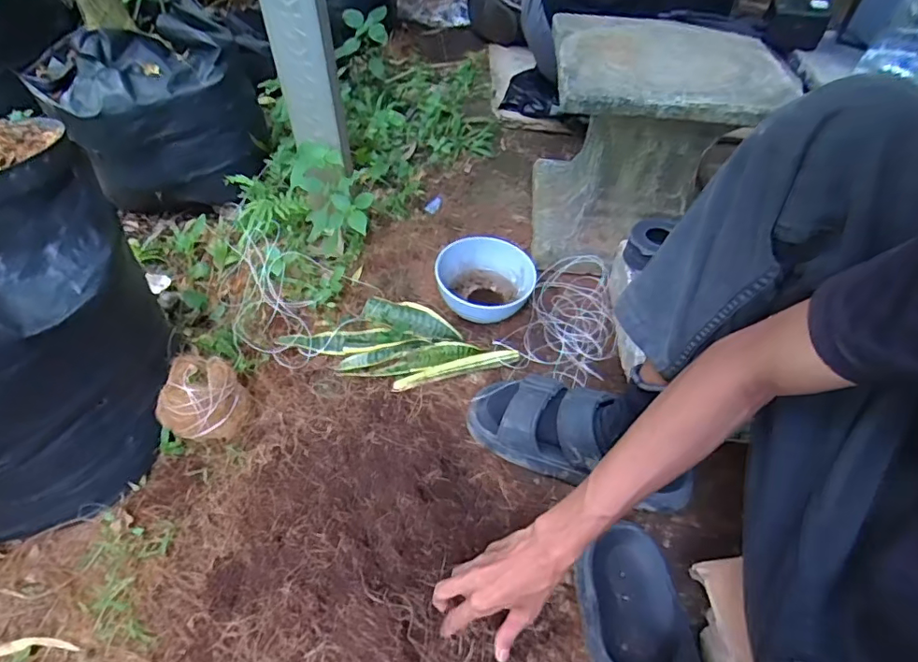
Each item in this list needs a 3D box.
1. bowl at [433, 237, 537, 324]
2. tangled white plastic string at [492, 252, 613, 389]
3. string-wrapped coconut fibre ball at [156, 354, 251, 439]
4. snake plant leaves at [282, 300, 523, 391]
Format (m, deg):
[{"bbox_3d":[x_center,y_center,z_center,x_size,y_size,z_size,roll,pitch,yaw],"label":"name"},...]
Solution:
[{"bbox_3d":[0.037,-0.067,0.820,0.143,0.073,0.137,2,51,-3],"label":"bowl"},{"bbox_3d":[0.174,-0.024,0.824,0.145,0.034,0.229,24,53,14],"label":"tangled white plastic string"},{"bbox_3d":[-0.308,0.079,0.648,0.083,0.088,0.079,2,51,-3],"label":"string-wrapped coconut fibre ball"},{"bbox_3d":[-0.079,0.023,0.767,0.276,0.031,0.154,25,53,15],"label":"snake plant leaves"}]

